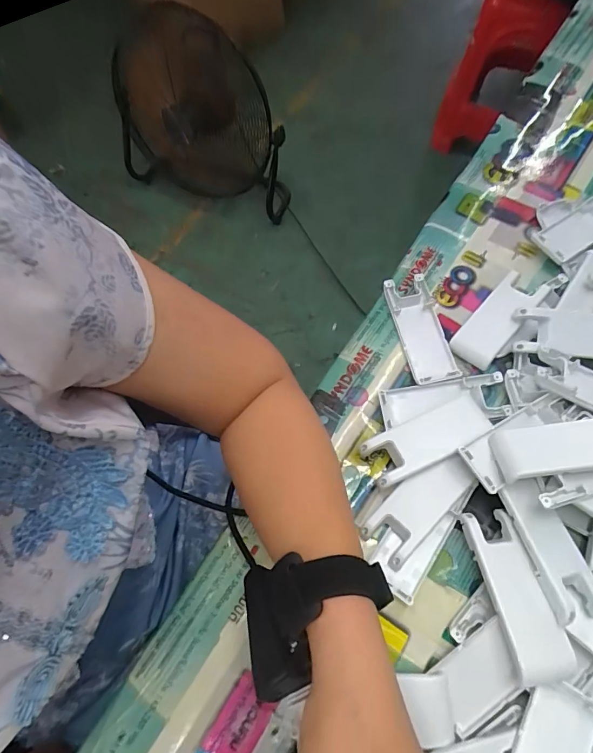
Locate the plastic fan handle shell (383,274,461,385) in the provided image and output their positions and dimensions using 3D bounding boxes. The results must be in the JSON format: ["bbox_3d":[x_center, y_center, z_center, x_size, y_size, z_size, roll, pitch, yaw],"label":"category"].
[{"bbox_3d":[0.112,-0.042,0.385,0.040,0.013,0.103,-12,68,-2],"label":"plastic fan handle shell"}]

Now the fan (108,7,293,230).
[{"bbox_3d":[-0.303,-0.761,1.286,0.560,0.502,0.175,15,69,11],"label":"fan"}]

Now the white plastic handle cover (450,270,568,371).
[{"bbox_3d":[0.191,-0.062,0.380,0.043,0.022,0.120,41,75,17],"label":"white plastic handle cover"}]

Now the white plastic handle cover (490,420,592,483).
[{"bbox_3d":[0.194,0.050,0.299,0.099,0.017,0.038,-8,67,13],"label":"white plastic handle cover"}]

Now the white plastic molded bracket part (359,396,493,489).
[{"bbox_3d":[0.106,0.050,0.337,0.103,0.014,0.038,-23,69,-7],"label":"white plastic molded bracket part"}]

